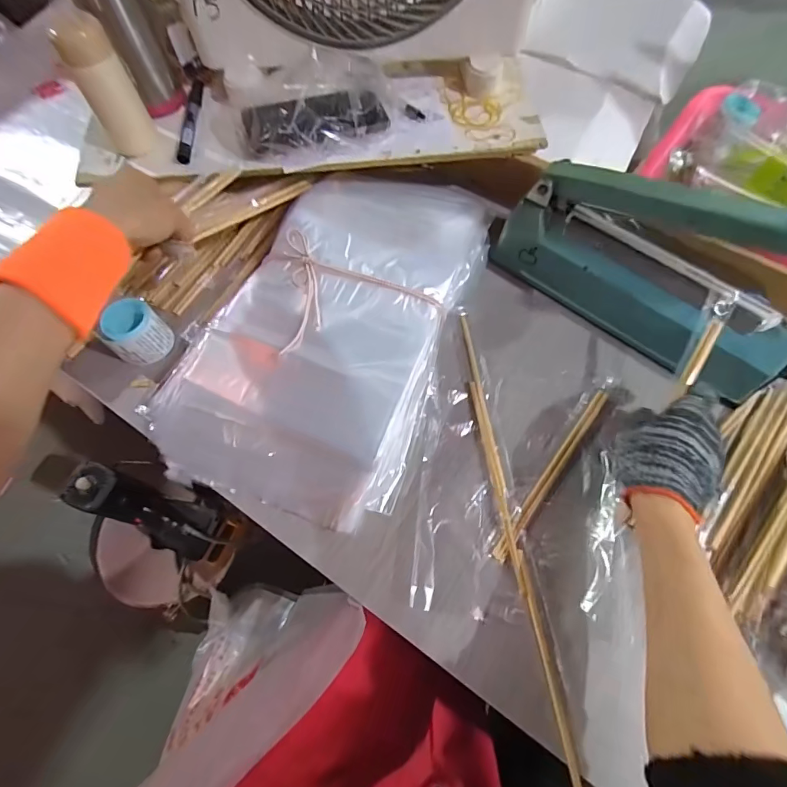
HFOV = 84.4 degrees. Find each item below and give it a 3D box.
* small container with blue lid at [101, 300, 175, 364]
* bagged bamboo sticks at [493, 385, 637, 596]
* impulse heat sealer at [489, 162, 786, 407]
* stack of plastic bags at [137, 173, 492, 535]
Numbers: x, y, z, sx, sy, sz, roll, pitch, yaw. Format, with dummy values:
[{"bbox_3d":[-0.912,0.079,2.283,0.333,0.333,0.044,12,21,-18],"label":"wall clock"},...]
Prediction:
[{"bbox_3d":[-0.273,-0.064,0.460,0.052,0.054,0.059,37,72,14],"label":"small container with blue lid"},{"bbox_3d":[0.160,0.068,0.424,0.014,0.007,0.218,36,71,14],"label":"bagged bamboo sticks"},{"bbox_3d":[0.249,-0.122,0.414,0.303,0.179,0.074,42,73,16],"label":"impulse heat sealer"},{"bbox_3d":[-0.059,-0.084,0.465,0.243,0.046,0.406,20,68,8],"label":"stack of plastic bags"}]

